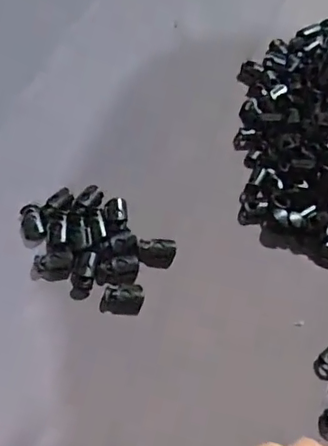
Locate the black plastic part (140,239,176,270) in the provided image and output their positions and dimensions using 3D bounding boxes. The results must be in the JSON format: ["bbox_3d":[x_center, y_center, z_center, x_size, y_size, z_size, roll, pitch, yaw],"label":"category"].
[{"bbox_3d":[-0.004,0.017,0.312,0.020,0.006,0.015,7,64,1],"label":"black plastic part"}]

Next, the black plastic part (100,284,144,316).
[{"bbox_3d":[-0.022,0.040,0.300,0.022,0.007,0.015,1,64,-2],"label":"black plastic part"}]

